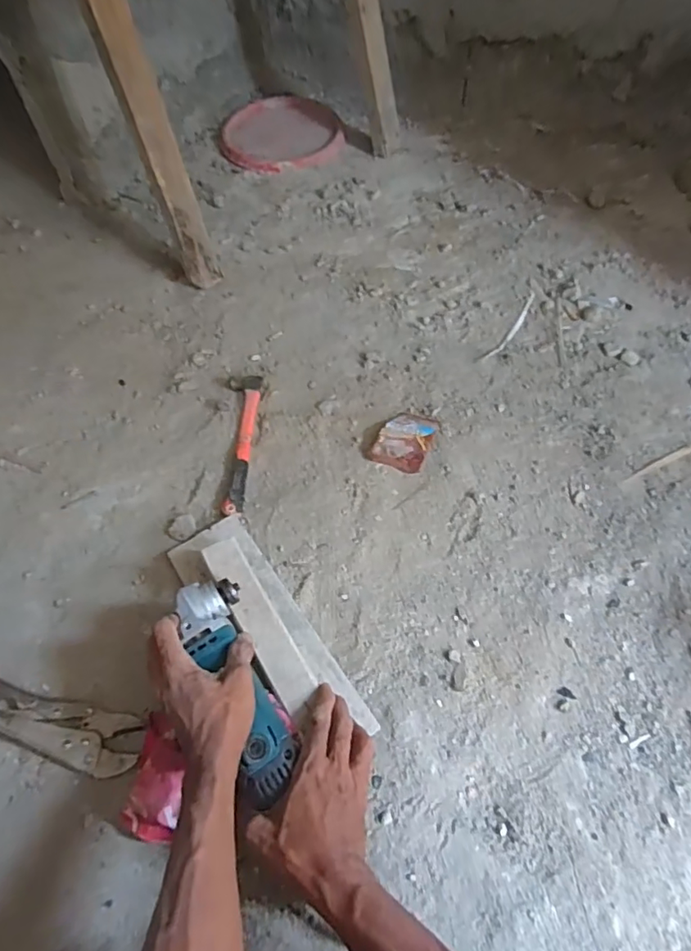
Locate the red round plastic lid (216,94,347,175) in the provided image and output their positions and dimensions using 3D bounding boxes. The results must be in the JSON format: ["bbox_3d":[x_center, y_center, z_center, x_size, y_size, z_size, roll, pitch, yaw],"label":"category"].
[{"bbox_3d":[-0.159,-0.843,1.312,0.284,0.028,0.313,-13,56,-5],"label":"red round plastic lid"}]

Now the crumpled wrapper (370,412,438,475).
[{"bbox_3d":[0.088,-0.055,0.772,0.070,0.016,0.101,19,60,16],"label":"crumpled wrapper"}]

